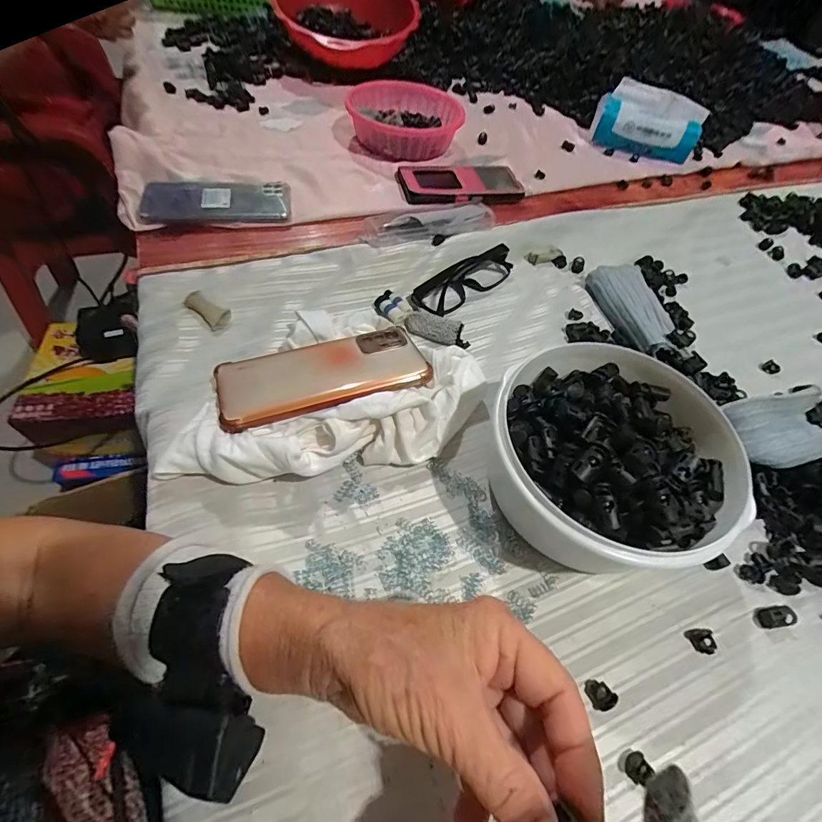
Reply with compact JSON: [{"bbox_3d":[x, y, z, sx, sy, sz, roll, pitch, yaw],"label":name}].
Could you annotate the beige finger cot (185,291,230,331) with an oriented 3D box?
[{"bbox_3d":[-0.191,-0.095,0.387,0.046,0.005,0.020,39,60,4],"label":"beige finger cot"}]

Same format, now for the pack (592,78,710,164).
[{"bbox_3d":[0.386,-0.469,0.671,0.154,0.087,0.043,20,56,9],"label":"pack"}]

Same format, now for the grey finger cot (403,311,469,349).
[{"bbox_3d":[0.027,-0.080,0.402,0.063,0.021,0.024,23,57,11],"label":"grey finger cot"}]

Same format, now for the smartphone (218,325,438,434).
[{"bbox_3d":[-0.070,-0.032,0.332,0.161,0.010,0.079,-15,45,-14],"label":"smartphone"}]

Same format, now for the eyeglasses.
[{"bbox_3d":[0.060,-0.141,0.442,0.132,0.022,0.031,-36,66,-26],"label":"eyeglasses"}]

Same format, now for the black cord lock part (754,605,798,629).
[{"bbox_3d":[0.248,0.139,0.279,0.023,0.009,0.013,-5,56,-9],"label":"black cord lock part"}]

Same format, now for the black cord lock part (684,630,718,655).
[{"bbox_3d":[0.191,0.150,0.269,0.016,0.006,0.015,3,55,-4],"label":"black cord lock part"}]

